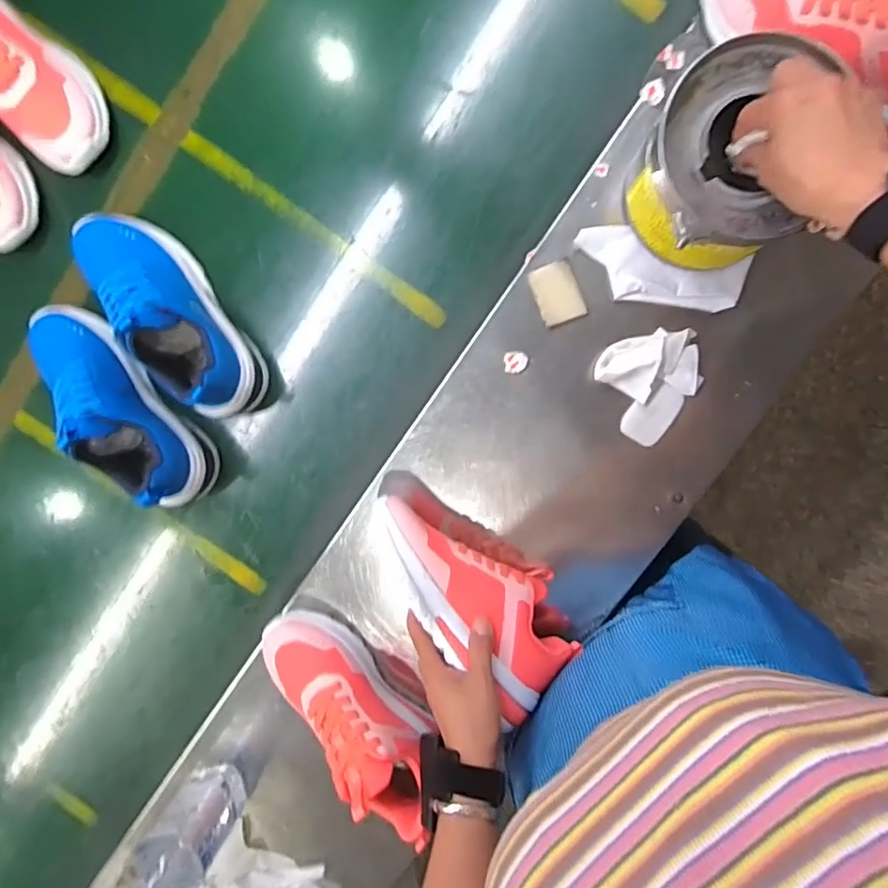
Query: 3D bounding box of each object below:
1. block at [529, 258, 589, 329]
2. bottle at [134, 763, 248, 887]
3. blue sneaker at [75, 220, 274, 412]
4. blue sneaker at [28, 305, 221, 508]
[{"bbox_3d":[0.108,-0.143,0.525,0.041,0.004,0.056,-21,94,5],"label":"block"},{"bbox_3d":[-0.243,0.375,0.523,0.064,0.177,0.067,0,96,4],"label":"bottle"},{"bbox_3d":[-0.269,-0.130,0.530,0.083,0.107,0.231,-41,92,7],"label":"blue sneaker"},{"bbox_3d":[-0.324,-0.037,0.531,0.080,0.106,0.239,-41,92,7],"label":"blue sneaker"}]

